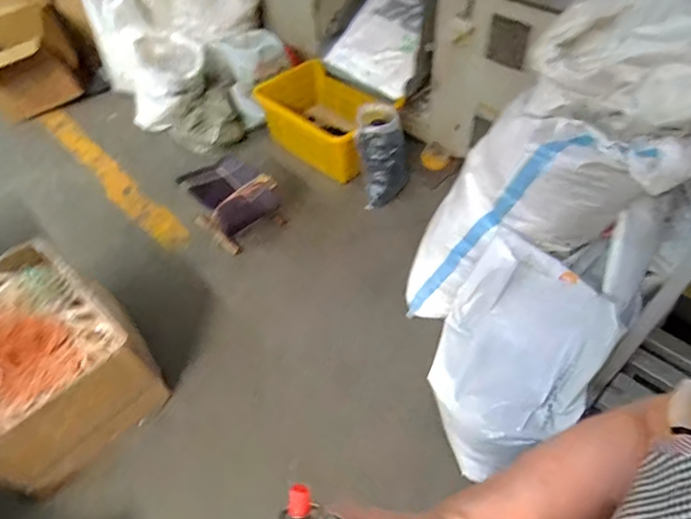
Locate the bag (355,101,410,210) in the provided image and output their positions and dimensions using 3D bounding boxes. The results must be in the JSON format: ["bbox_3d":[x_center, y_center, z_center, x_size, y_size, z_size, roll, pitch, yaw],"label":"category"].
[{"bbox_3d":[0.157,-0.447,1.909,0.201,0.285,0.344,-4,50,1],"label":"bag"}]

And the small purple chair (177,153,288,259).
[{"bbox_3d":[-0.433,-0.238,1.802,0.320,0.222,0.264,32,59,27],"label":"small purple chair"}]

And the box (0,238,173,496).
[{"bbox_3d":[-0.884,0.301,1.349,0.612,0.317,0.480,34,60,28],"label":"box"}]

